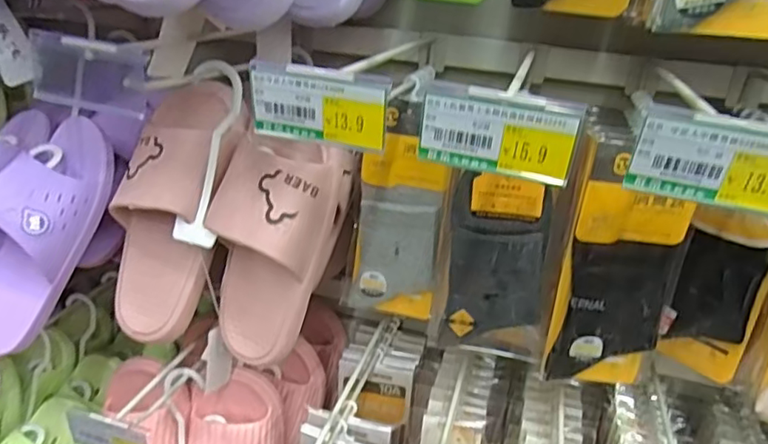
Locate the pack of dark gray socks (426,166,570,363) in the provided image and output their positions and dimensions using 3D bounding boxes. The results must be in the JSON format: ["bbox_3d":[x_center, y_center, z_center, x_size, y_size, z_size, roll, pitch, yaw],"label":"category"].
[{"bbox_3d":[0.106,0.044,0.545,0.104,0.182,0.027,7,22,2],"label":"pack of dark gray socks"}]

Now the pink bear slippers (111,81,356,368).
[{"bbox_3d":[-0.142,0.001,0.559,0.213,0.218,0.113,6,24,3],"label":"pink bear slippers"}]

